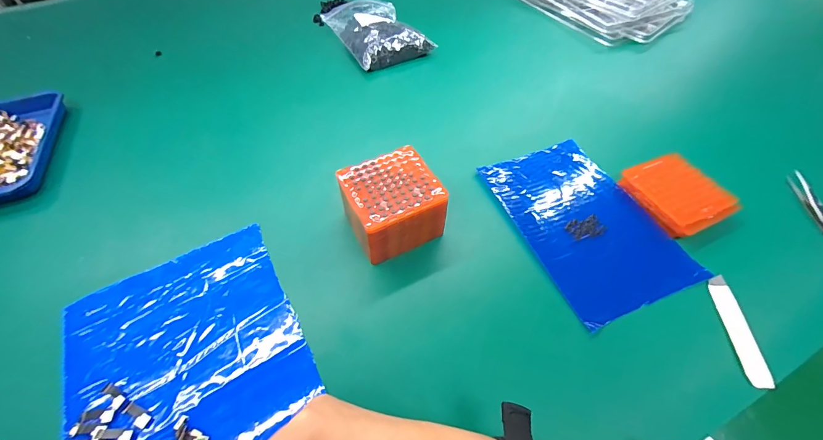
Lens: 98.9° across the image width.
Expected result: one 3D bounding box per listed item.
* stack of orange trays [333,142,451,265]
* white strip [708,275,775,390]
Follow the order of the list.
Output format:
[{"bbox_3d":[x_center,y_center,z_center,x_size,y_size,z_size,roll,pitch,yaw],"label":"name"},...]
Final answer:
[{"bbox_3d":[-0.021,-0.012,0.378,0.095,0.076,0.088,-24,56,-16],"label":"stack of orange trays"},{"bbox_3d":[0.300,0.099,0.323,0.020,0.005,0.101,6,54,5],"label":"white strip"}]

